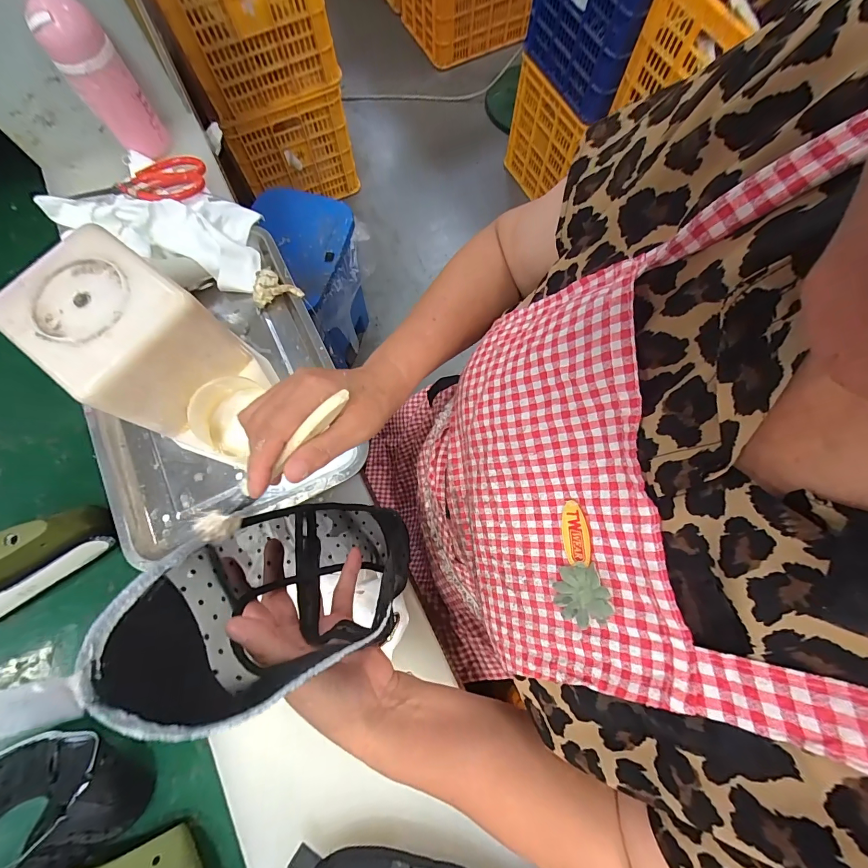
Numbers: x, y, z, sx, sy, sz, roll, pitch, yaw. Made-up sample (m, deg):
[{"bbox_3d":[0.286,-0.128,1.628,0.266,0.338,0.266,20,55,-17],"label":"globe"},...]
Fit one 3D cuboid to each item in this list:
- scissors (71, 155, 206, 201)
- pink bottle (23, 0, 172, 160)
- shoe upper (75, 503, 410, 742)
[{"bbox_3d":[-0.417,-0.353,0.546,0.170,0.020,0.084,-24,76,-7],"label":"scissors"},{"bbox_3d":[-0.436,-0.466,0.499,0.071,0.148,0.065,-38,78,-10],"label":"pink bottle"},{"bbox_3d":[-0.099,0.107,0.287,0.075,0.266,0.125,-46,79,14],"label":"shoe upper"}]

